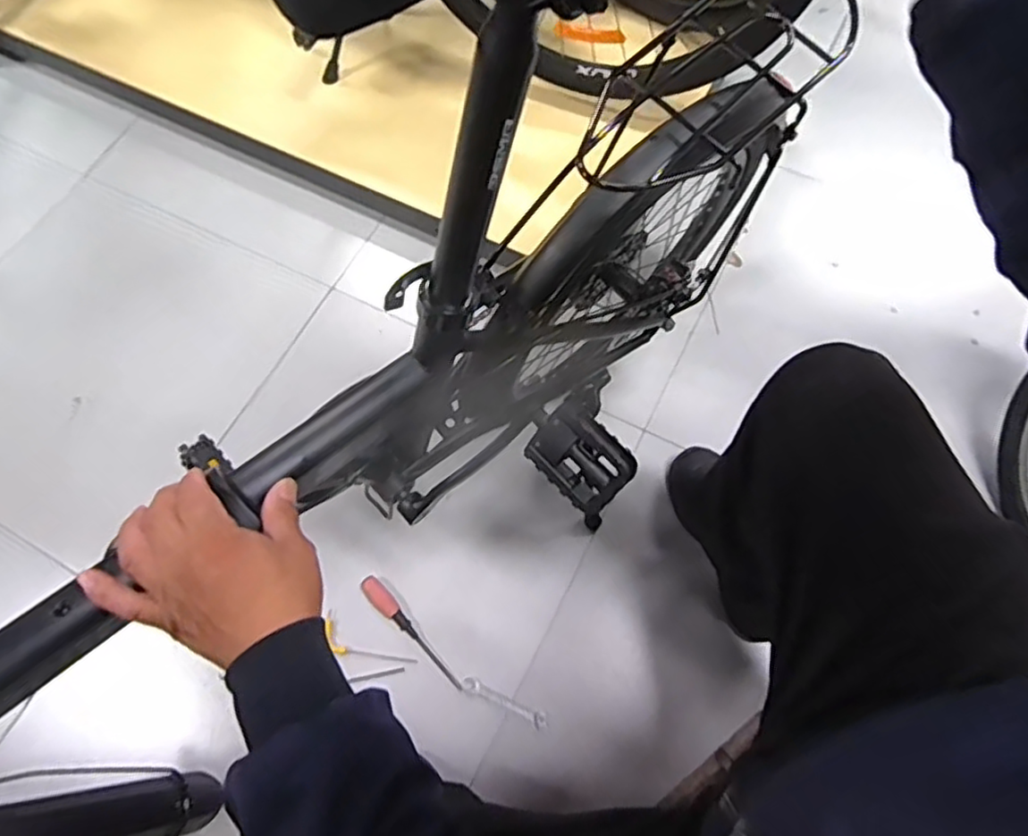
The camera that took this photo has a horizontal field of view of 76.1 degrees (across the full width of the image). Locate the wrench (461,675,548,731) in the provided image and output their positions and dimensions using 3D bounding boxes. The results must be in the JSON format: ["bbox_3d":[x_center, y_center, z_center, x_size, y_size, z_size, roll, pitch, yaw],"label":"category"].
[{"bbox_3d":[-0.015,0.394,0.913,0.124,0.005,0.022,26,61,5],"label":"wrench"}]

